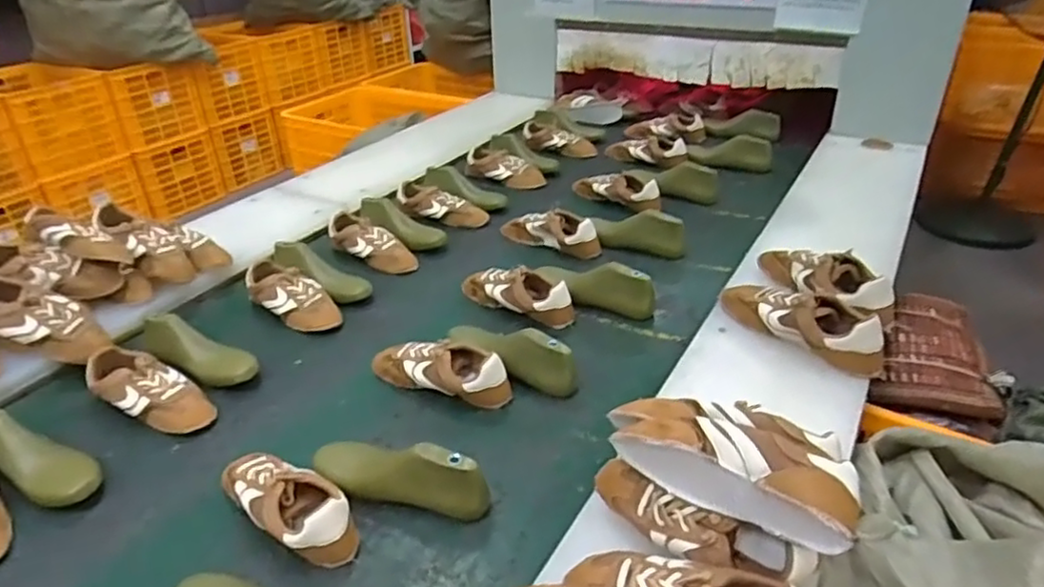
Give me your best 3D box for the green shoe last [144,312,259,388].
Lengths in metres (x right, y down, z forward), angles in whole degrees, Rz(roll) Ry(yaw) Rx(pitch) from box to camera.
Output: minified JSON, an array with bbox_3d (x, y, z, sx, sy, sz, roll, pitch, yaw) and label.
[{"bbox_3d":[-0.506,0.093,1.021,0.202,0.069,0.070,10,35,18],"label":"green shoe last"}]

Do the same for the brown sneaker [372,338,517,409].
[{"bbox_3d":[-0.118,0.111,0.981,0.218,0.076,0.076,14,36,23],"label":"brown sneaker"}]

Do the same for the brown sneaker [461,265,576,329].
[{"bbox_3d":[-0.007,0.001,1.153,0.214,0.080,0.074,23,40,33],"label":"brown sneaker"}]

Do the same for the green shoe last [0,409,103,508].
[{"bbox_3d":[-0.618,0.200,0.846,0.191,0.088,0.081,20,38,29],"label":"green shoe last"}]

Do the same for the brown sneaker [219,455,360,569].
[{"bbox_3d":[-0.276,0.244,0.770,0.198,0.072,0.078,17,37,27],"label":"brown sneaker"}]

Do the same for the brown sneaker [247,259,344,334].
[{"bbox_3d":[-0.408,0.005,1.173,0.212,0.062,0.092,23,40,33],"label":"brown sneaker"}]

